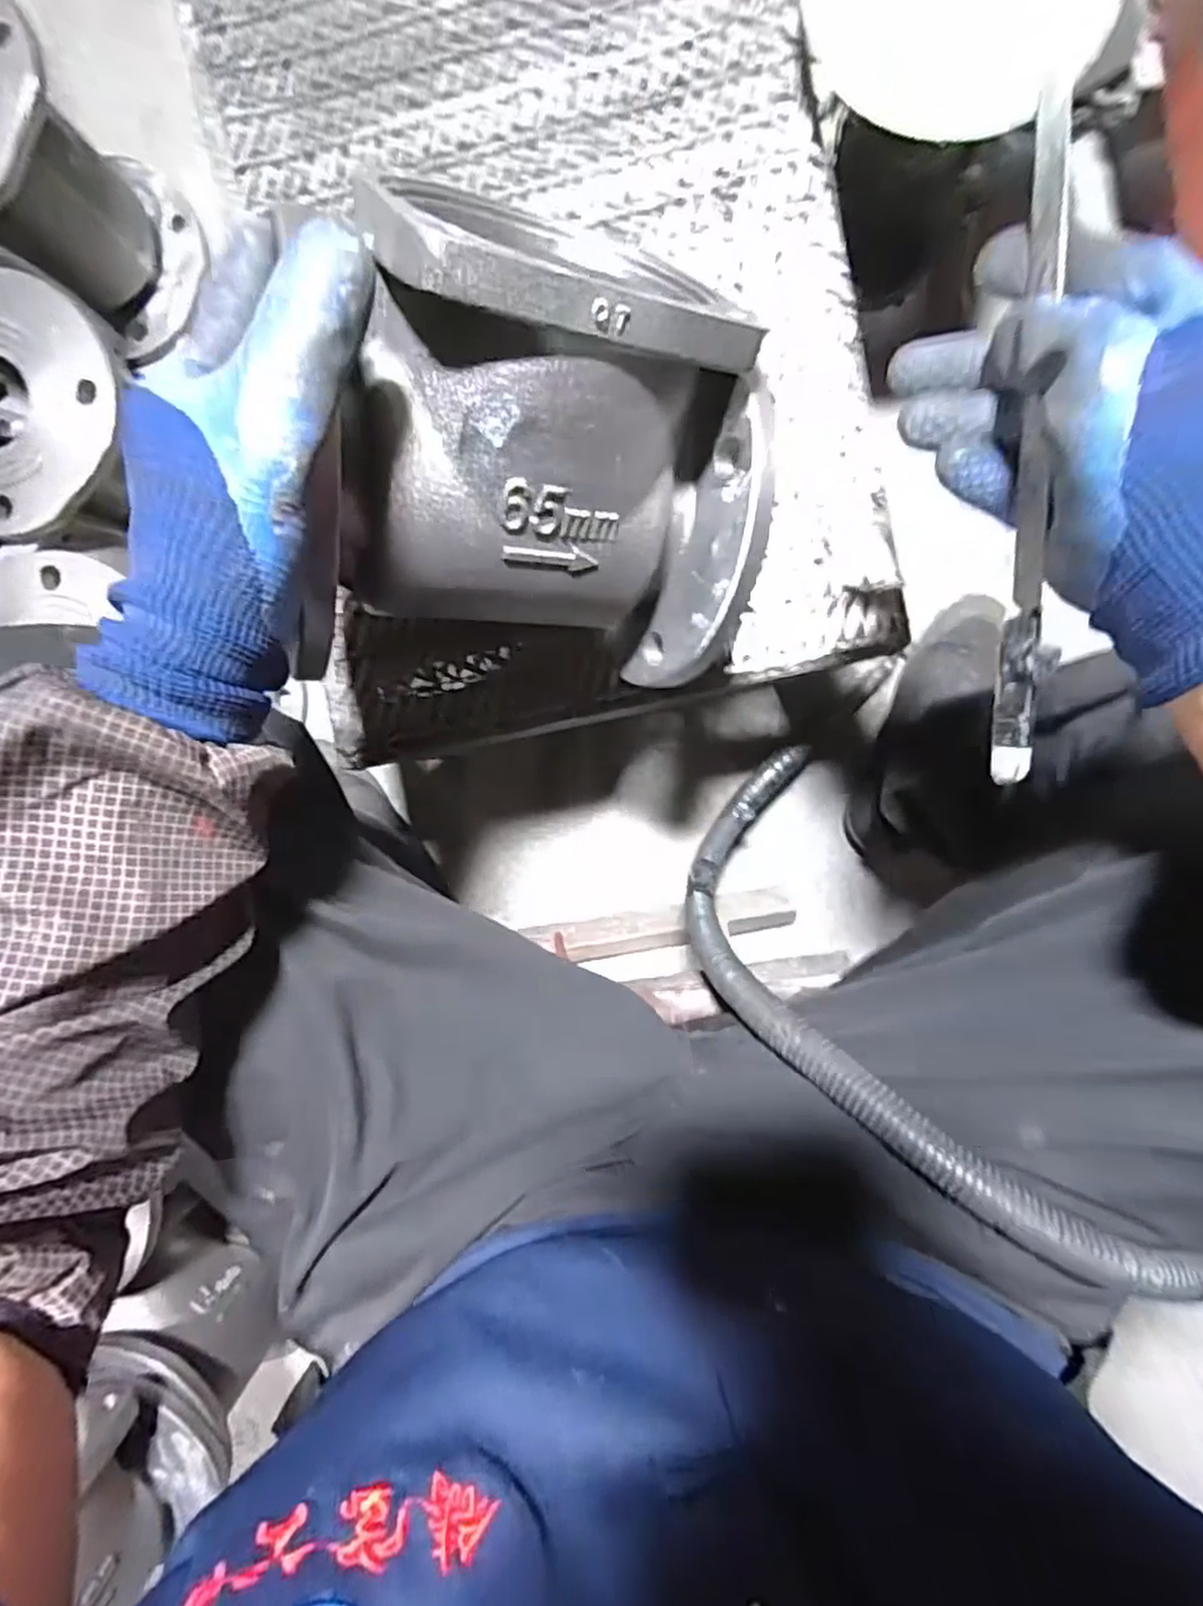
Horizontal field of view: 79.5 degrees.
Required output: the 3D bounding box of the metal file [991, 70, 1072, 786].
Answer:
[{"bbox_3d":[0.160,-0.128,0.265,0.011,0.020,0.240,0,98,4],"label":"metal file"}]

